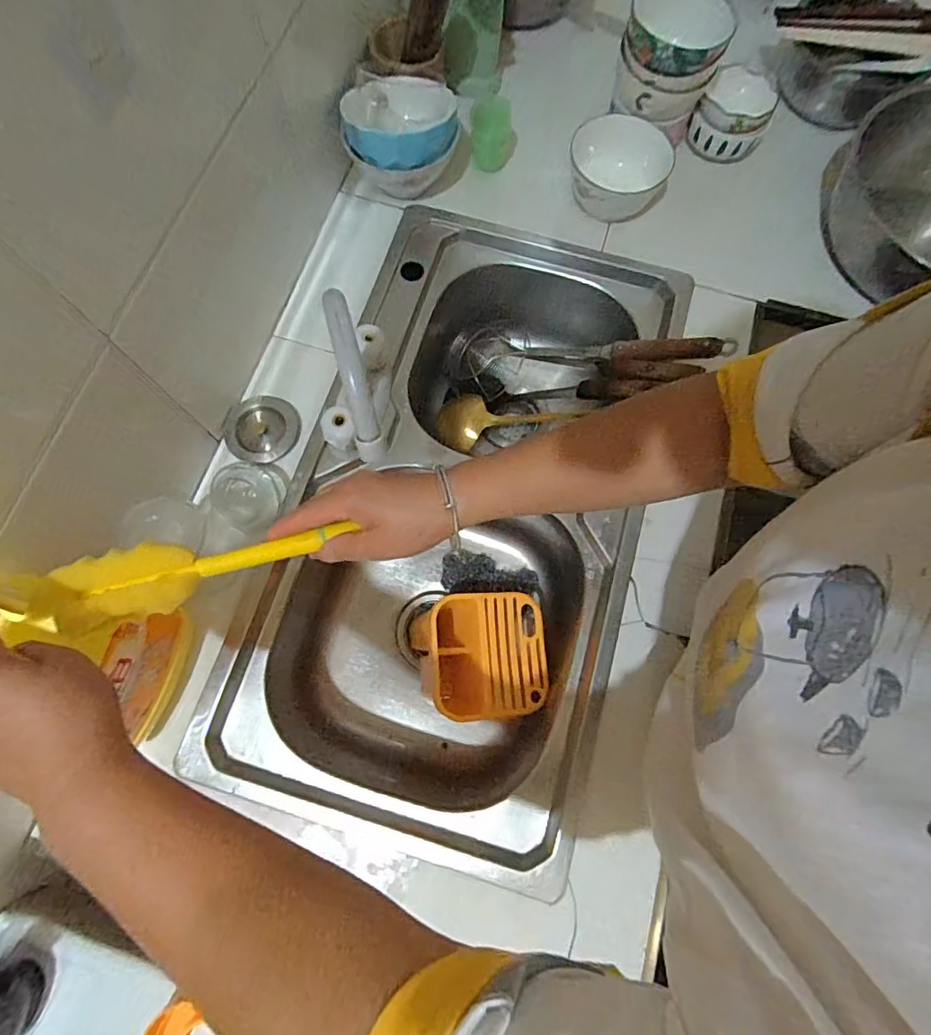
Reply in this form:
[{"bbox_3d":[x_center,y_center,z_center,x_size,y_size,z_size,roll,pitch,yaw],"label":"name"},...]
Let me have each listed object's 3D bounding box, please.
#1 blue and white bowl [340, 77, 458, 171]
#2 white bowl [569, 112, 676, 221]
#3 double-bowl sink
[{"bbox_3d":[-0.082,-0.491,0.647,0.142,0.062,0.110,-3,74,-2],"label":"blue and white bowl"},{"bbox_3d":[0.202,-0.452,0.681,0.126,0.069,0.126,0,74,-1],"label":"white bowl"},{"bbox_3d":[0.001,-0.005,0.680,0.403,0.230,0.739,17,74,3],"label":"double-bowl sink"}]

